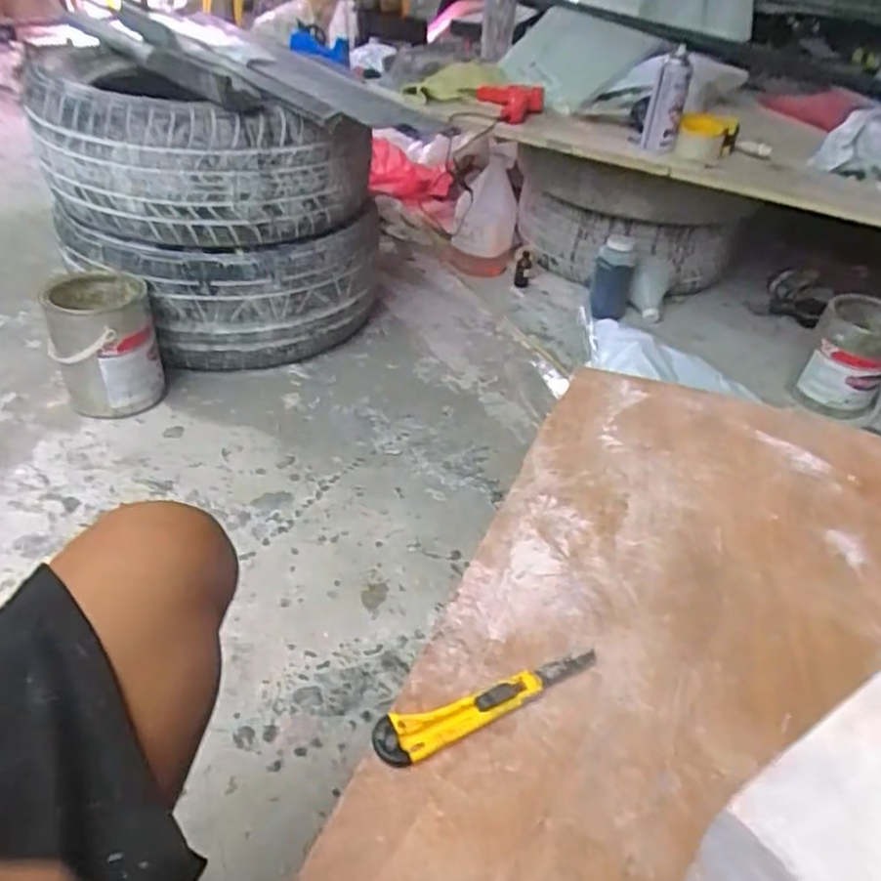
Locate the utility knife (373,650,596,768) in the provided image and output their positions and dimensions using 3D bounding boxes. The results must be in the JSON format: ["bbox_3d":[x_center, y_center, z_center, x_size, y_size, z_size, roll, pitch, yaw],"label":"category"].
[{"bbox_3d":[0.043,0.208,0.549,0.203,0.013,0.034,-15,43,-26],"label":"utility knife"}]

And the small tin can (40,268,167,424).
[{"bbox_3d":[-0.591,-0.168,1.210,0.162,0.209,0.170,-11,41,-22],"label":"small tin can"}]

